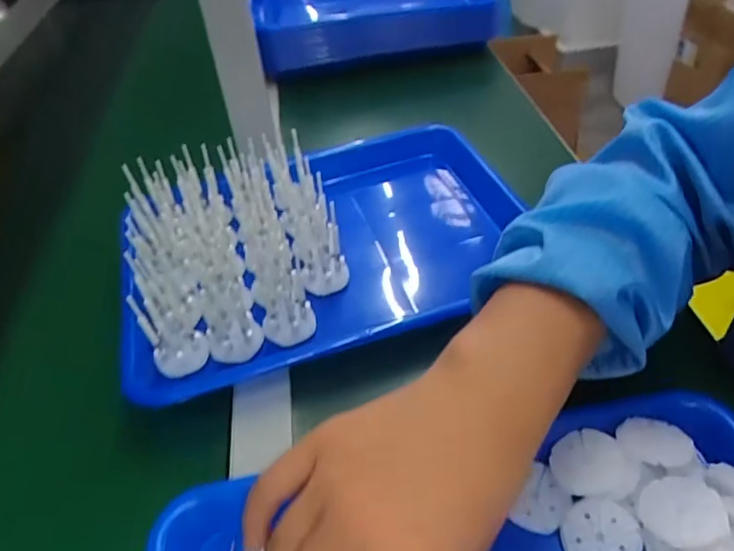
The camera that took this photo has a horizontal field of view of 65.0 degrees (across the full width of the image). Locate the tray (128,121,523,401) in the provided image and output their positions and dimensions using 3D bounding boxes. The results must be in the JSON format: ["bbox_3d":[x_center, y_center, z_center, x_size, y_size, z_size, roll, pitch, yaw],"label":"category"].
[{"bbox_3d":[-0.026,-0.040,0.478,0.328,0.087,0.239,-15,43,-10],"label":"tray"}]

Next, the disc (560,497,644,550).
[{"bbox_3d":[0.120,0.135,0.296,0.038,0.004,0.037,-10,62,20],"label":"disc"}]

